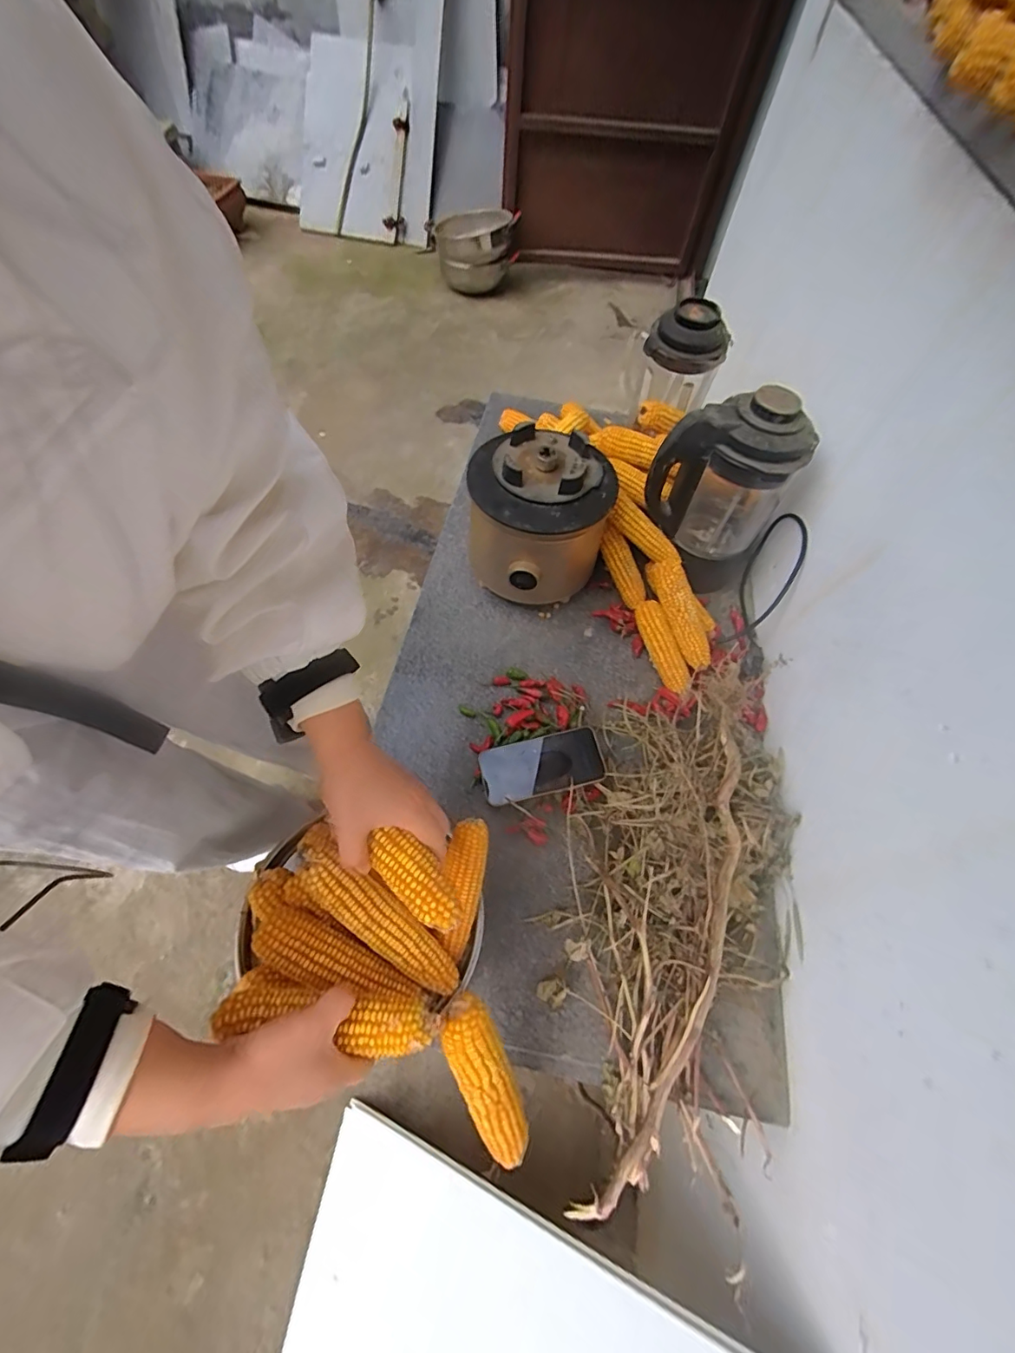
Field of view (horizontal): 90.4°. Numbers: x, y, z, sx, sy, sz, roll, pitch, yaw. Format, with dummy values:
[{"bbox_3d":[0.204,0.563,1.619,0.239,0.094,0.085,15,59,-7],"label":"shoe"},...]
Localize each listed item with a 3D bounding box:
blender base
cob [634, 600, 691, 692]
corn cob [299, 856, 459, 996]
[{"bbox_3d":[0.040,-0.237,0.784,0.193,0.215,0.195,2,60,-3],"label":"blender base"},{"bbox_3d":[0.239,-0.049,0.769,0.044,0.039,0.151,-13,62,-11],"label":"cob"},{"bbox_3d":[-0.113,0.226,0.461,0.174,0.039,0.046,41,64,-5],"label":"corn cob"}]

